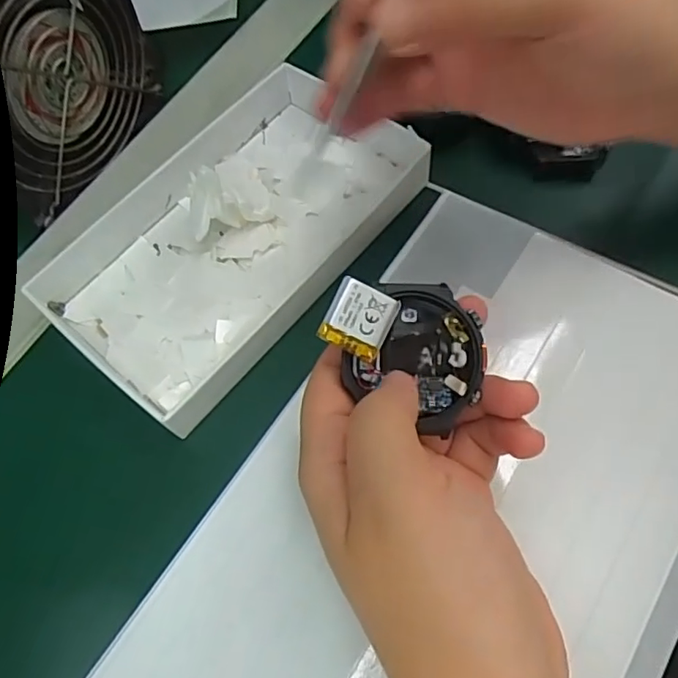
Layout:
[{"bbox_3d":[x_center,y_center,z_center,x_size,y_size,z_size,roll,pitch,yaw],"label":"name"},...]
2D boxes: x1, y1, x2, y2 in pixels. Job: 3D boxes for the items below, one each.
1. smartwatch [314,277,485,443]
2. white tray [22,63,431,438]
[{"bbox_3d":[0.024,0.000,0.198,0.053,0.023,0.045,20,68,12],"label":"smartwatch"},{"bbox_3d":[-0.051,-0.056,0.276,0.116,0.024,0.176,37,74,20],"label":"white tray"}]

